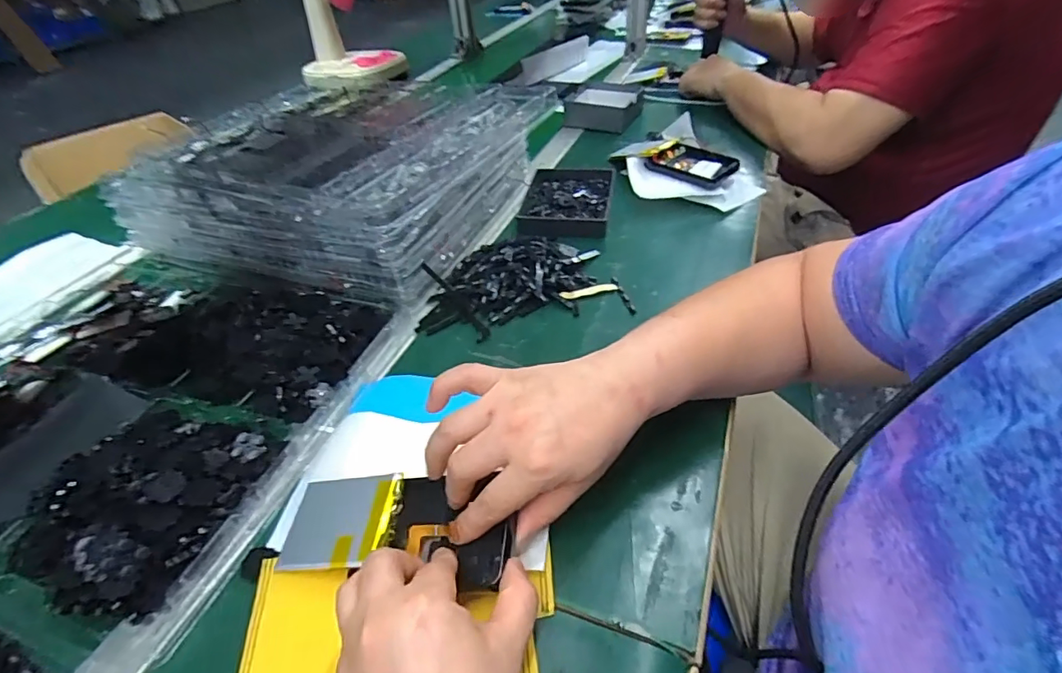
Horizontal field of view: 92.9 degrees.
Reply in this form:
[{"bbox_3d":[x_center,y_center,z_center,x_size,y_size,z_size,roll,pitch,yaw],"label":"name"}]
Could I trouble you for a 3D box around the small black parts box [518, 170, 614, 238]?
[{"bbox_3d":[0.047,-0.178,0.665,0.109,0.023,0.158,2,42,11],"label":"small black parts box"}]

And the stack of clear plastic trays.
[{"bbox_3d":[-0.246,-0.204,0.654,0.449,0.125,0.321,11,44,20],"label":"stack of clear plastic trays"}]

